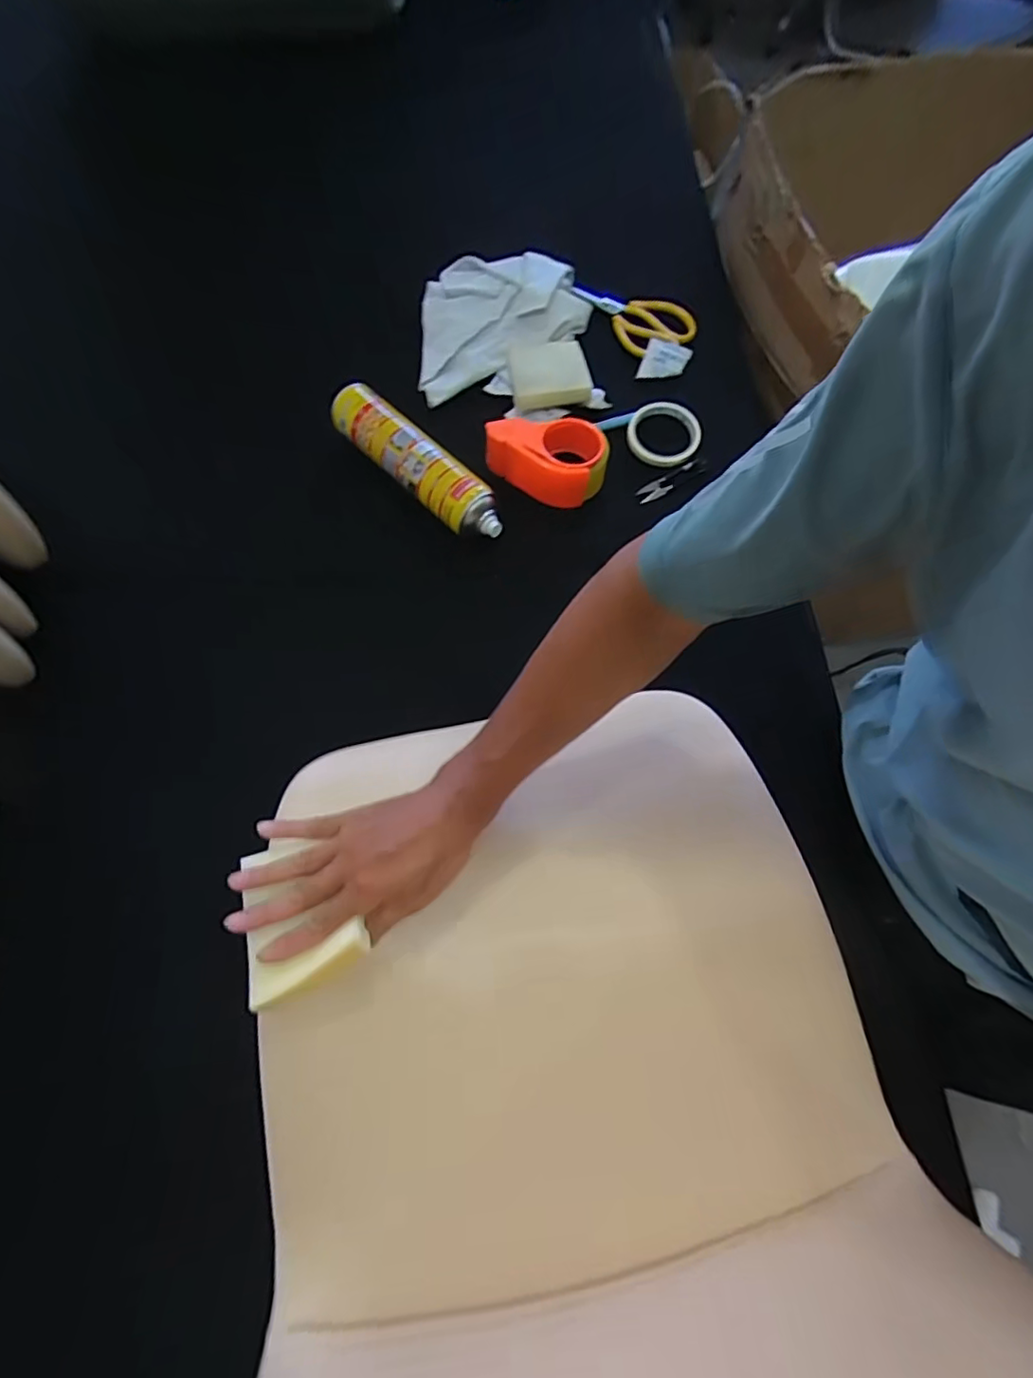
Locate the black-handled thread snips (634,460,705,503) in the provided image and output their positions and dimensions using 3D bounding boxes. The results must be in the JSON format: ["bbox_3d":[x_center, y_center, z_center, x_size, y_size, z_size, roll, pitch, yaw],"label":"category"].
[{"bbox_3d":[0.195,-0.262,0.715,0.096,0.016,0.021,-28,69,-12],"label":"black-handled thread snips"}]

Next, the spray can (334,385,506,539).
[{"bbox_3d":[-0.118,-0.269,0.685,0.264,0.062,0.068,42,73,17],"label":"spray can"}]

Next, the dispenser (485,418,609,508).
[{"bbox_3d":[0.040,-0.277,0.689,0.145,0.065,0.084,-4,66,-2],"label":"dispenser"}]

